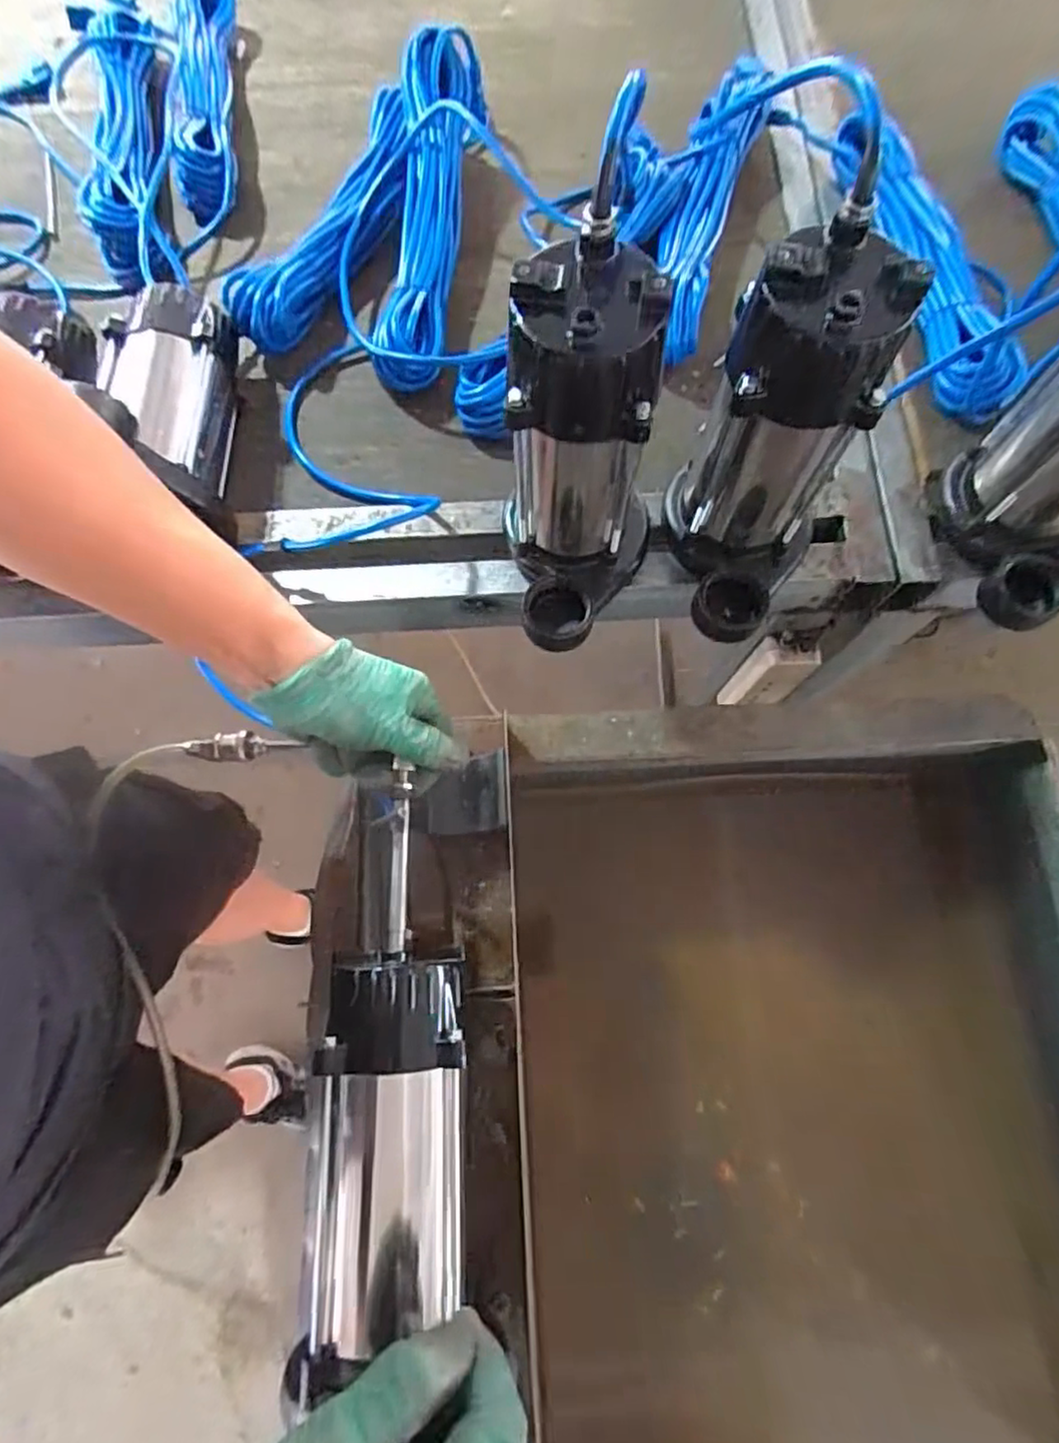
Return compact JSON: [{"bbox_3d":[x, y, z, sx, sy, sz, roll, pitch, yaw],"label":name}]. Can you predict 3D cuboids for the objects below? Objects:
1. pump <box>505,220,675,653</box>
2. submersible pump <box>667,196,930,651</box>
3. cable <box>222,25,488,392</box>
[{"bbox_3d":[0.038,-0.161,0.451,0.108,0.245,0.142,0,73,0],"label":"pump"},{"bbox_3d":[0.156,-0.170,0.450,0.115,0.238,0.130,28,75,9],"label":"submersible pump"},{"bbox_3d":[-0.156,-0.504,0.638,0.201,0.083,0.360,9,73,3],"label":"cable"}]

